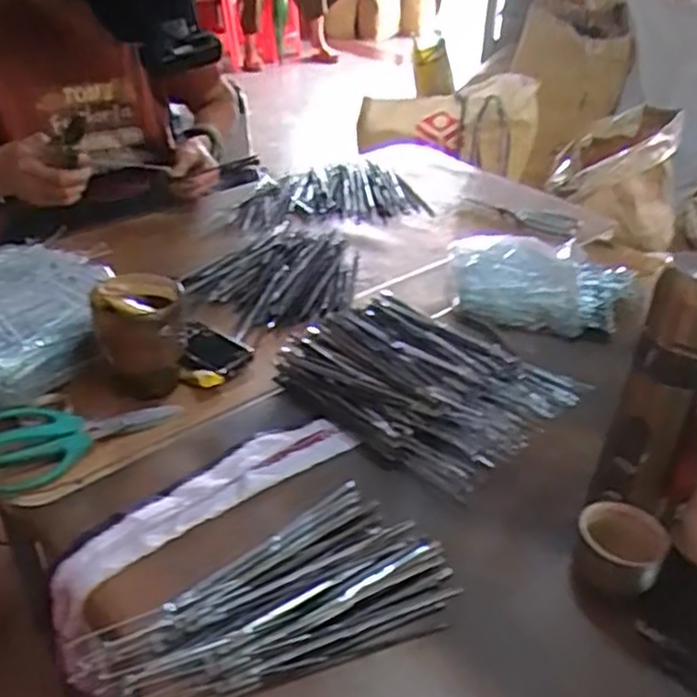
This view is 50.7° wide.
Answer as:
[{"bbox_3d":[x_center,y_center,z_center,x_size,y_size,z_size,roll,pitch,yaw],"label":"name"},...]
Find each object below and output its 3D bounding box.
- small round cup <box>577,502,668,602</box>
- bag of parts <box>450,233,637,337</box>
[{"bbox_3d":[0.205,0.155,0.561,0.061,0.042,0.064,2,34,-1],"label":"small round cup"},{"bbox_3d":[0.239,-0.078,0.901,0.220,0.058,0.120,7,34,6],"label":"bag of parts"}]

